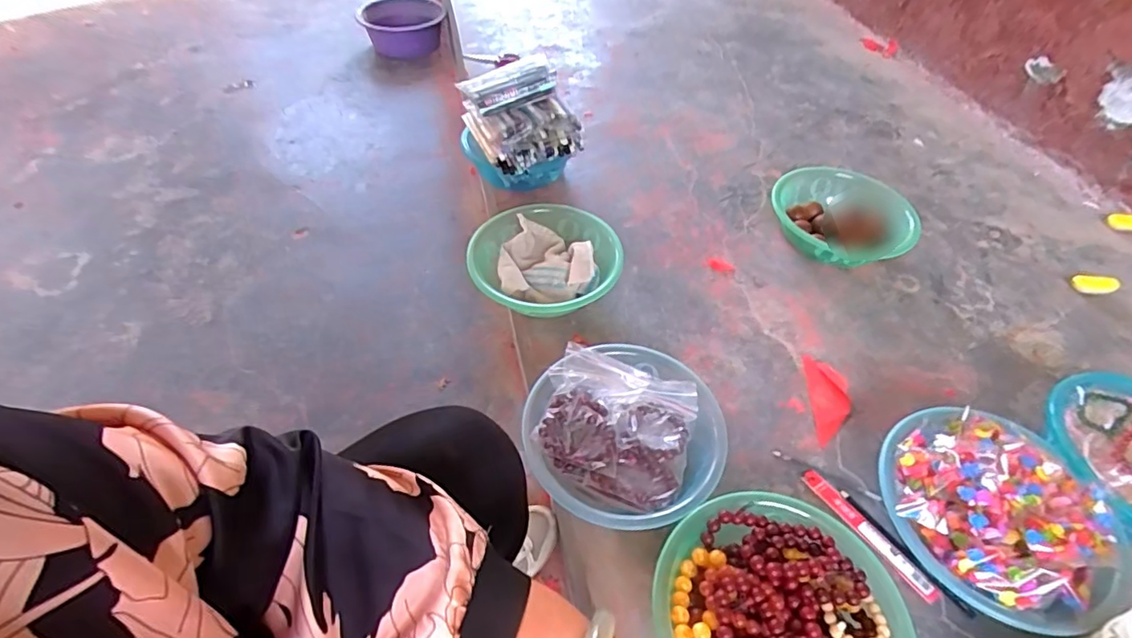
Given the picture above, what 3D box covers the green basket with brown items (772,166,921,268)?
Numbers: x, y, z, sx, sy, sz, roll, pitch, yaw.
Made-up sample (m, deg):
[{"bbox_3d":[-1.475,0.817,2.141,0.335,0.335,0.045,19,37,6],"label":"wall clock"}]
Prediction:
[{"bbox_3d":[0.482,-0.176,0.968,0.195,0.084,0.229,-18,52,-17],"label":"green basket with brown items"}]

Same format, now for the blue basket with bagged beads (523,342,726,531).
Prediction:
[{"bbox_3d":[0.071,0.146,0.682,0.229,0.072,0.231,1,49,-1],"label":"blue basket with bagged beads"}]

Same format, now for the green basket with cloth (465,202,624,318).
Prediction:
[{"bbox_3d":[-0.040,-0.099,0.875,0.220,0.100,0.232,-9,50,-9],"label":"green basket with cloth"}]

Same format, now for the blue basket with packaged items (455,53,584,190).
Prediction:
[{"bbox_3d":[-0.084,-0.354,1.015,0.190,0.220,0.151,-18,52,-16],"label":"blue basket with packaged items"}]

